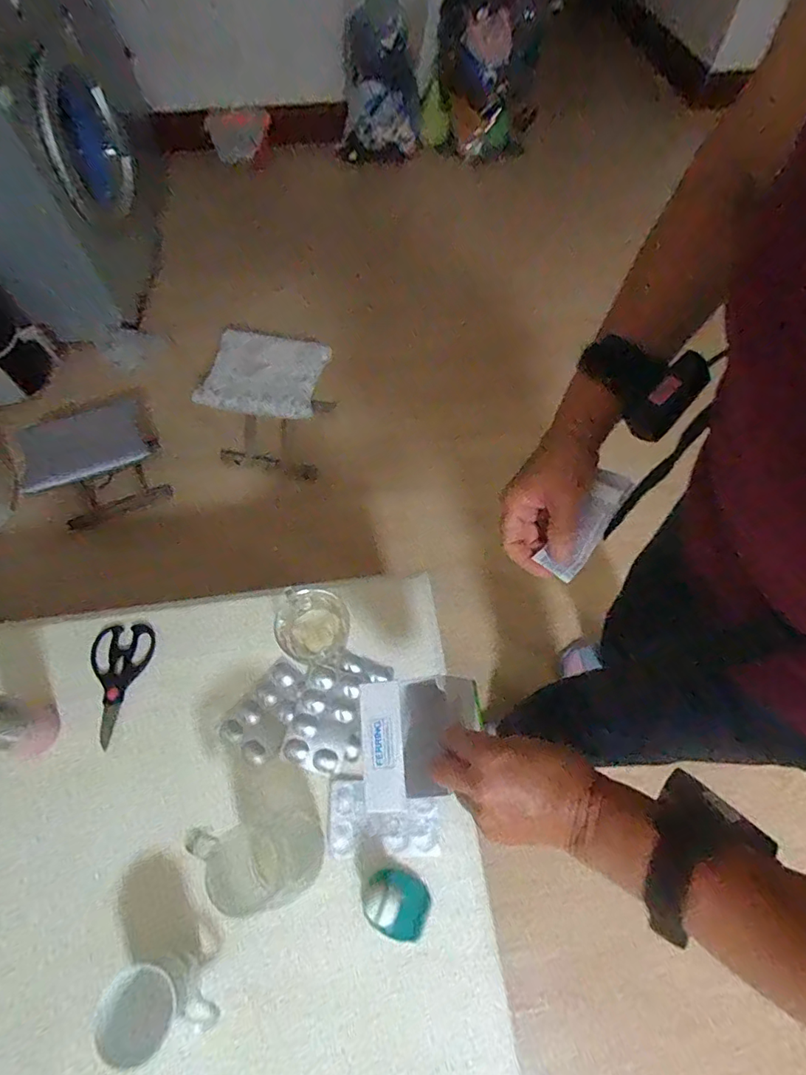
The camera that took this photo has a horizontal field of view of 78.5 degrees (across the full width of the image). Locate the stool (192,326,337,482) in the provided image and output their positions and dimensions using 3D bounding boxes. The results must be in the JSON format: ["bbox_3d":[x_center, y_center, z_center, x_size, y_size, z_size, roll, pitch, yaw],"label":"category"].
[{"bbox_3d":[-0.375,-0.381,1.466,0.335,0.361,0.270,4,64,2],"label":"stool"}]

